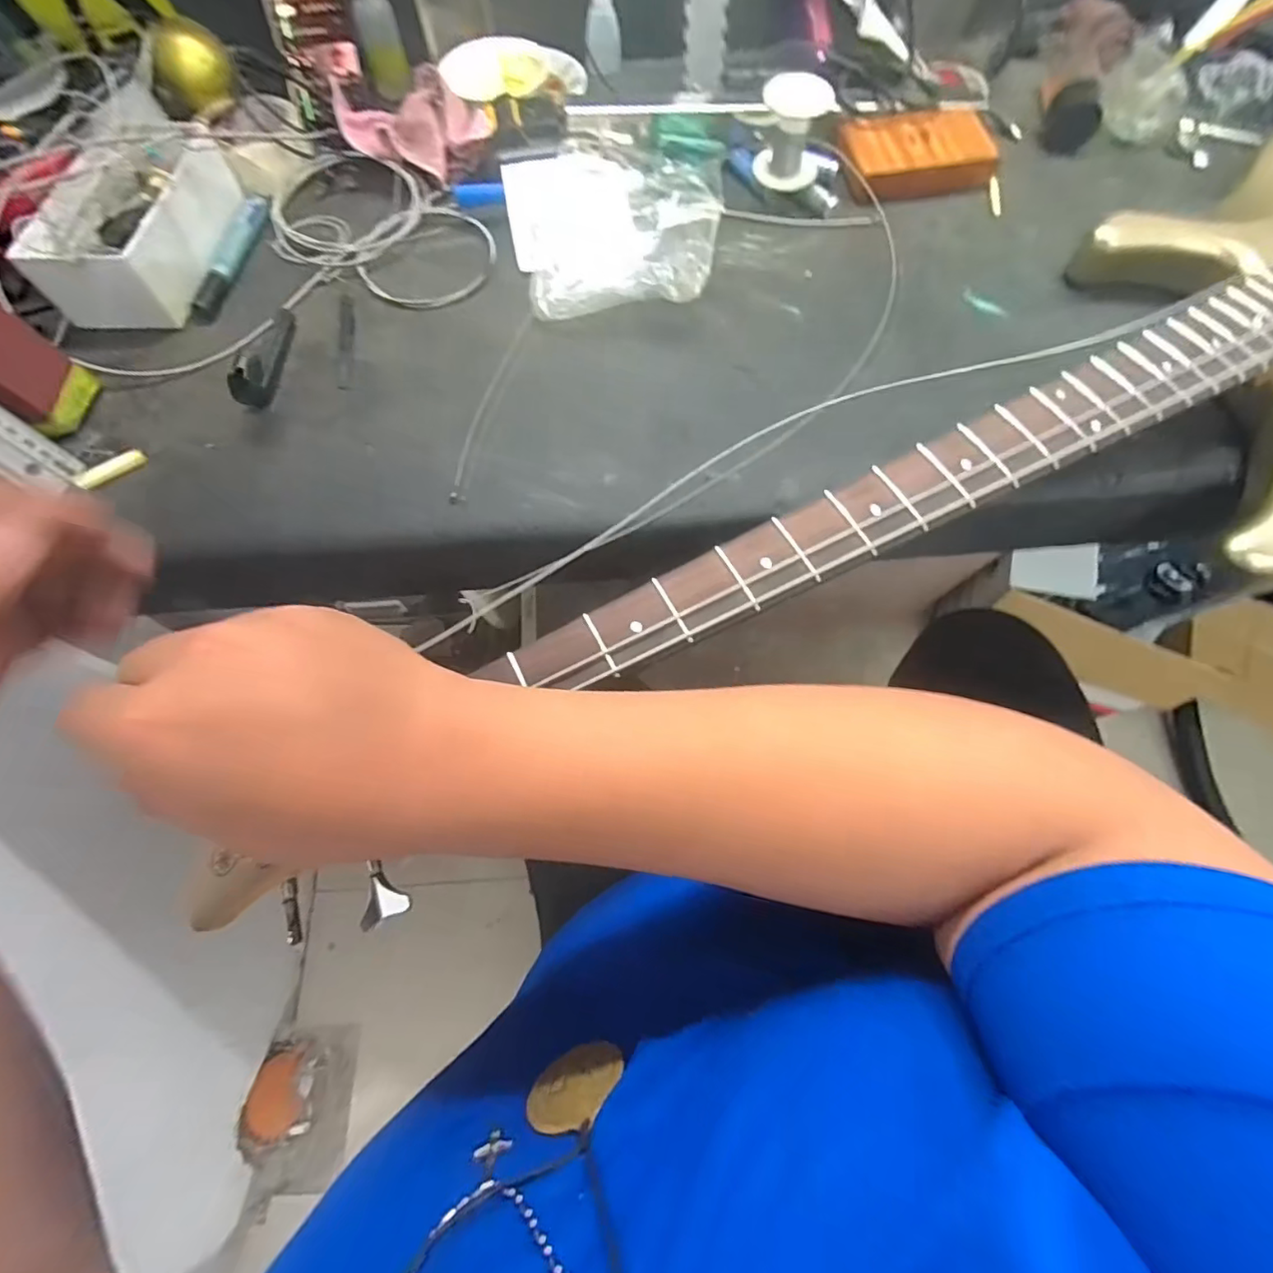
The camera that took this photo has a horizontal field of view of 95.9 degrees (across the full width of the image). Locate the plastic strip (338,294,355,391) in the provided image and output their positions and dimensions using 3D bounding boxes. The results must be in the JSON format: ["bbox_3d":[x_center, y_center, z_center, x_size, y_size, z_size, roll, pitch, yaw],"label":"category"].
[{"bbox_3d":[-0.225,-0.230,0.447,0.011,0.005,0.097,-9,66,-2],"label":"plastic strip"}]

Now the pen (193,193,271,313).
[{"bbox_3d":[-0.335,-0.325,0.480,0.017,0.017,0.134,5,66,4],"label":"pen"}]

